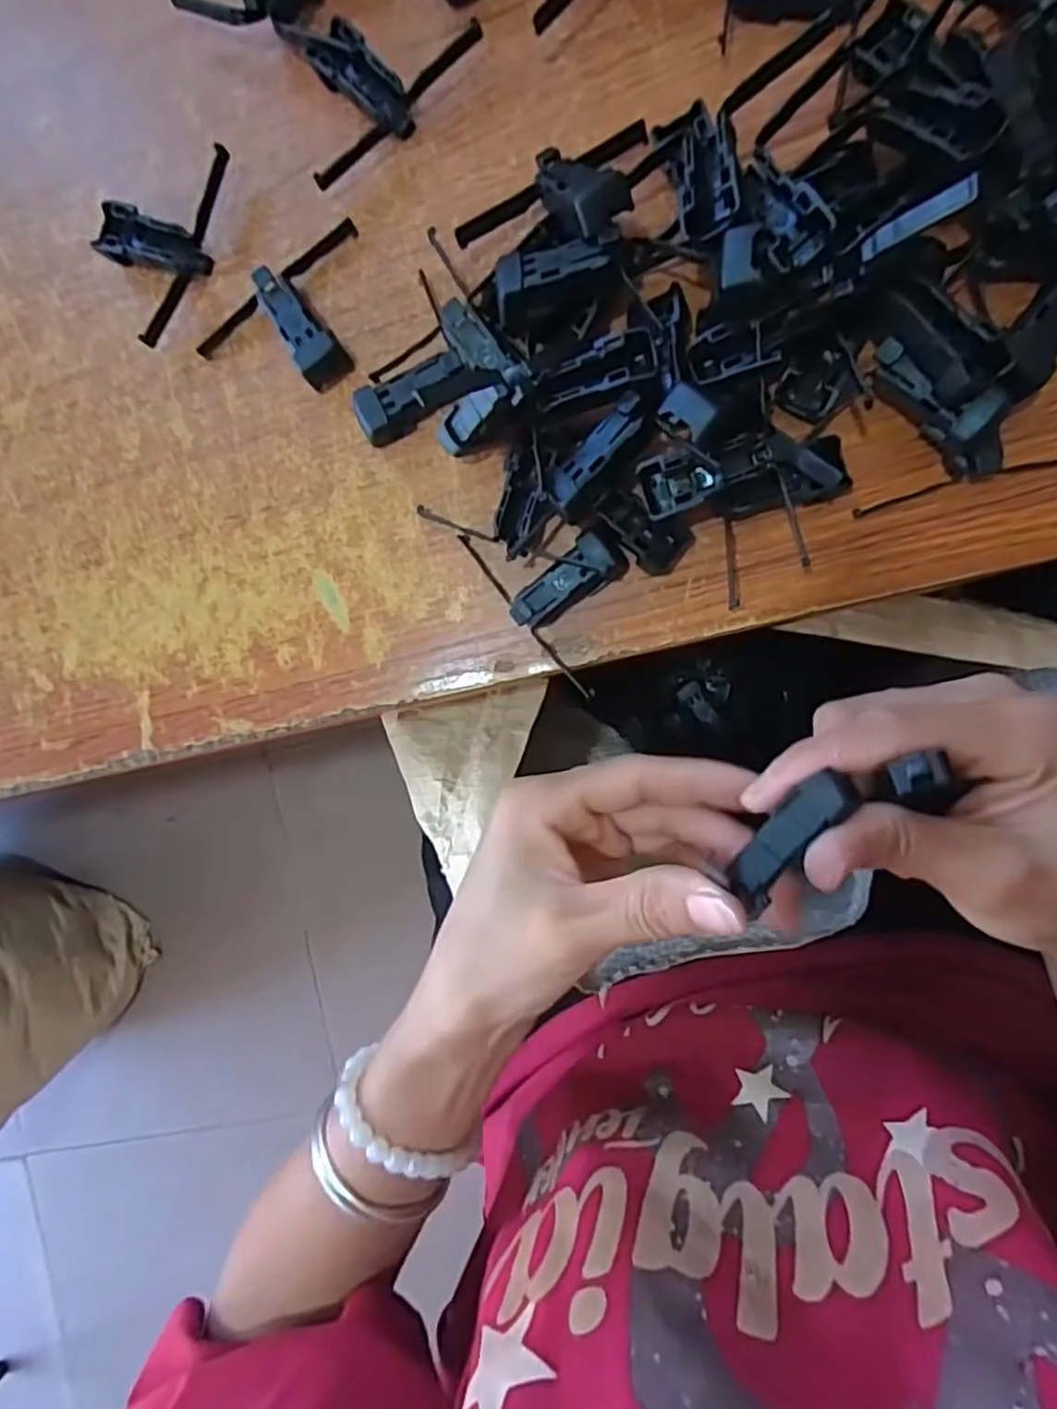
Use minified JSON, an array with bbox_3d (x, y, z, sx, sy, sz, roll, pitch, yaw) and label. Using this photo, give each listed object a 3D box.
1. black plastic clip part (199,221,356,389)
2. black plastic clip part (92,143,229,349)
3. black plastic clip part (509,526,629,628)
[{"bbox_3d":[-0.096,-0.162,0.287,0.081,0.015,0.052,-39,86,7],"label":"black plastic clip part"},{"bbox_3d":[-0.157,-0.201,0.293,0.044,0.014,0.081,35,96,5],"label":"black plastic clip part"},{"bbox_3d":[0.016,-0.049,0.275,0.050,0.015,0.020,-39,87,7],"label":"black plastic clip part"}]

